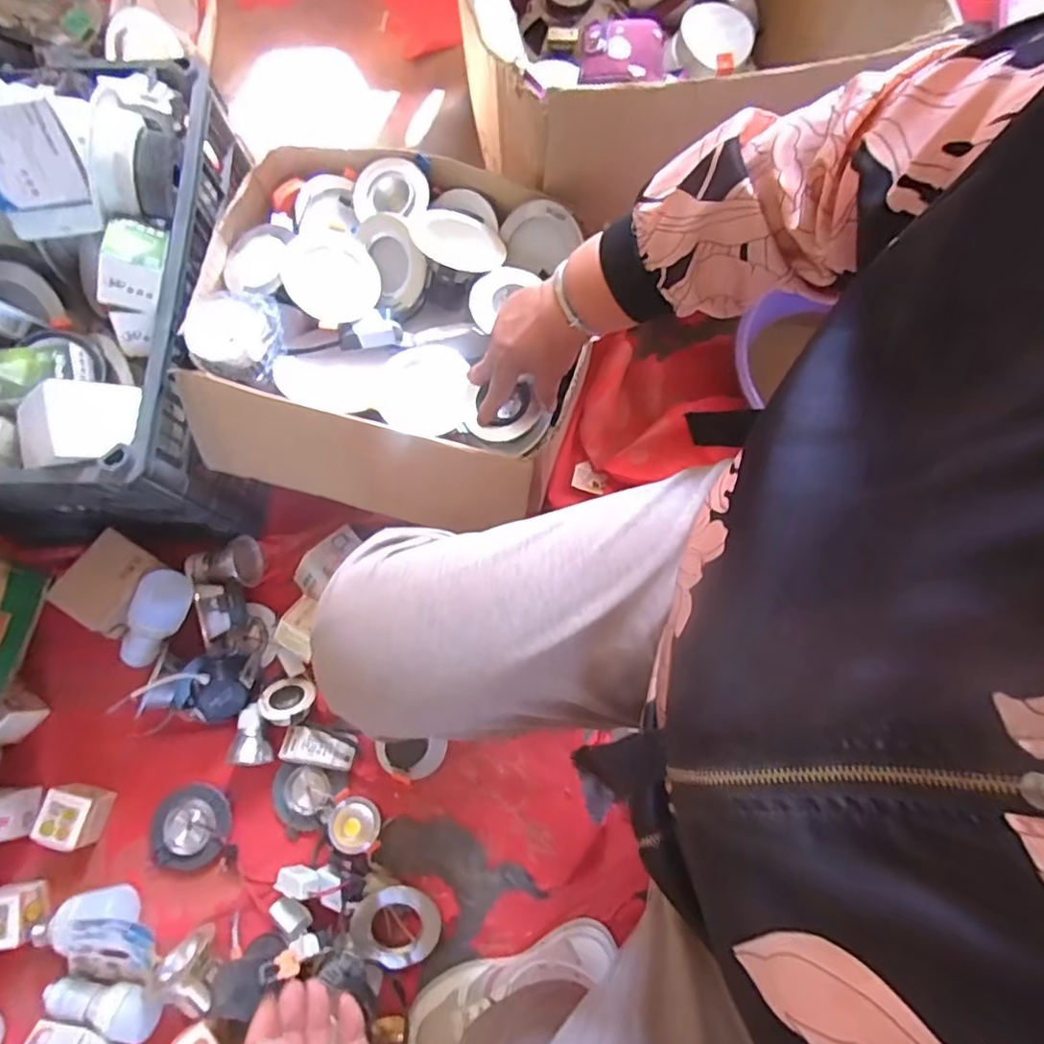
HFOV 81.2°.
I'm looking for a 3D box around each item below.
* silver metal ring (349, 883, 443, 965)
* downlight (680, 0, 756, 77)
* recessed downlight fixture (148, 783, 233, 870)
[{"bbox_3d":[-0.136,0.449,0.682,0.095,0.024,0.086,27,96,-8],"label":"silver metal ring"},{"bbox_3d":[0.256,-0.644,0.806,0.097,0.023,0.098,0,76,-1],"label":"downlight"},{"bbox_3d":[-0.395,0.365,0.723,0.096,0.018,0.085,-40,80,-10],"label":"recessed downlight fixture"}]

